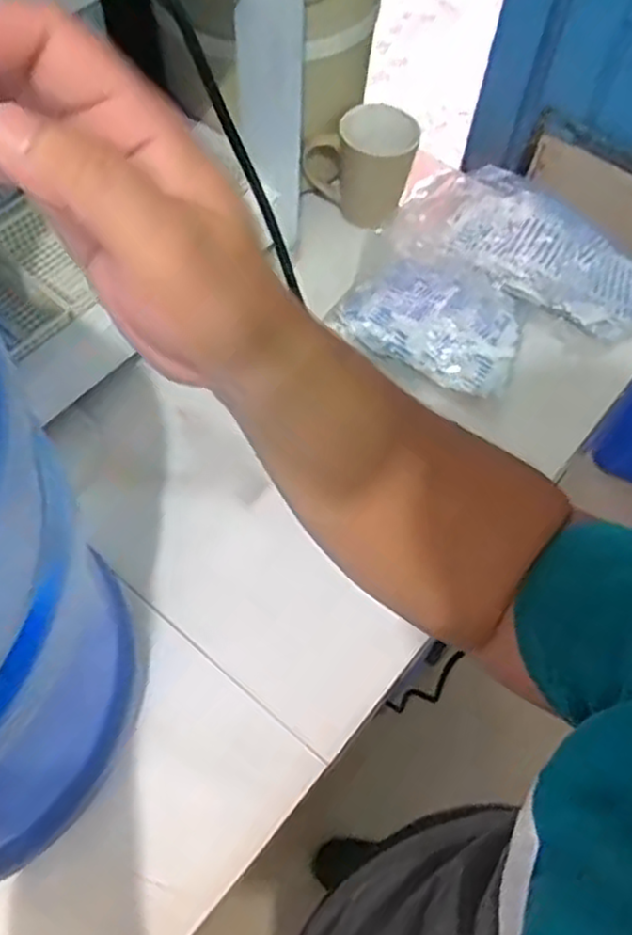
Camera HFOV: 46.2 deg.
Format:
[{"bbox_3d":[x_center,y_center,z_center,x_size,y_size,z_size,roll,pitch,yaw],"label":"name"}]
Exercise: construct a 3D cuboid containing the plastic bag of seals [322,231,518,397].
[{"bbox_3d":[0.115,-0.148,0.709,0.173,0.037,0.130,25,60,10],"label":"plastic bag of seals"}]

